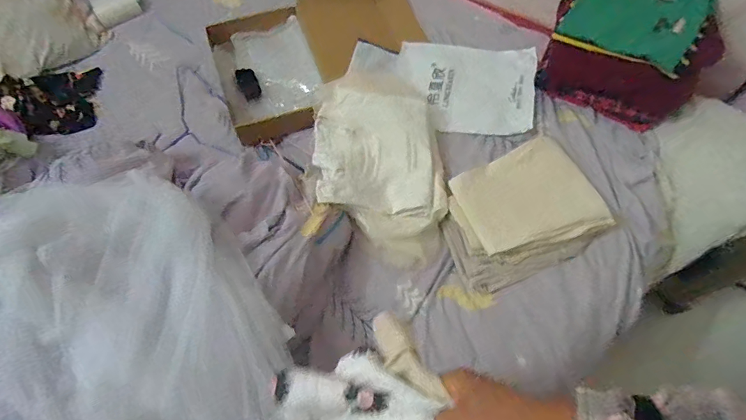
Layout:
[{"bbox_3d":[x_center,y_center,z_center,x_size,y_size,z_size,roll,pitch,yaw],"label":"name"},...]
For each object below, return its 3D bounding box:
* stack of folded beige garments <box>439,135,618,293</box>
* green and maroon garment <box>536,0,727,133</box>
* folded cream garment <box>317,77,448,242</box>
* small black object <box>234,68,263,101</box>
[{"bbox_3d":[0.312,-0.008,0.875,0.326,0.042,0.267,-21,63,-7],"label":"stack of folded beige garments"},{"bbox_3d":[0.595,-0.389,0.981,0.372,0.178,0.304,30,68,18],"label":"green and maroon garment"},{"bbox_3d":[0.009,-0.135,0.955,0.293,0.087,0.394,-11,62,-2],"label":"folded cream garment"},{"bbox_3d":[-0.333,-0.338,1.106,0.052,0.016,0.115,-23,63,-8],"label":"small black object"}]

